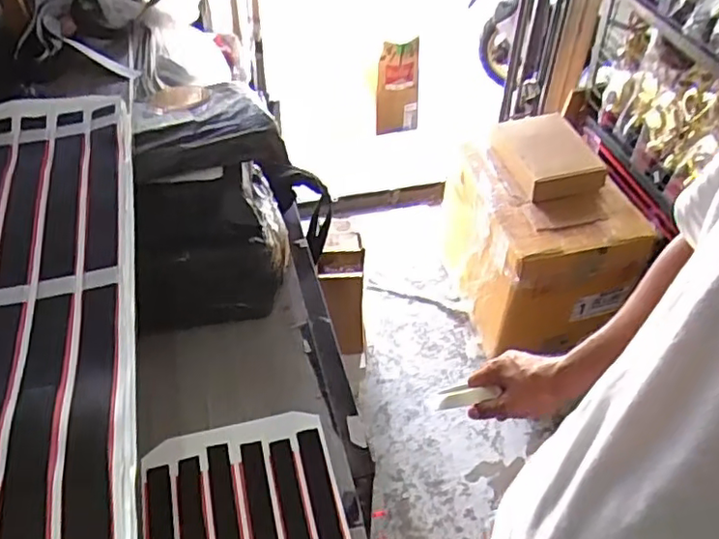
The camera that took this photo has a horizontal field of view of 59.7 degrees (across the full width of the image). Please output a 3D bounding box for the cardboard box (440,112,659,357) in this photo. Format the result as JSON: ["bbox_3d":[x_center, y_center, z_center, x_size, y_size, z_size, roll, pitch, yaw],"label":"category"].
[{"bbox_3d":[0.494,-0.100,1.784,0.379,0.464,0.512,-11,47,-11],"label":"cardboard box"}]

